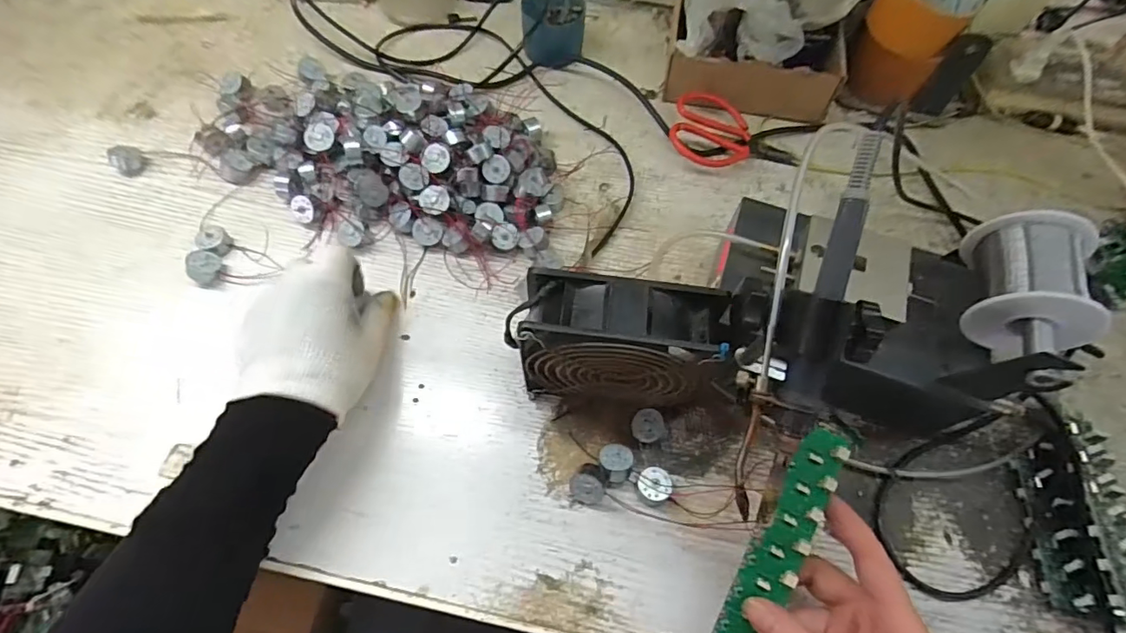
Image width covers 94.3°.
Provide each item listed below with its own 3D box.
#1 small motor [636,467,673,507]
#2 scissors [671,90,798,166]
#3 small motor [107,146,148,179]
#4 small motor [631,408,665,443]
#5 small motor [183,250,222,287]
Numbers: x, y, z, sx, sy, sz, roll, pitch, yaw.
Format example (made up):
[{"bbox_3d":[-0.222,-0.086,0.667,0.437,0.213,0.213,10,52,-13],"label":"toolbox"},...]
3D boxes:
[{"bbox_3d":[0.062,0.116,0.359,0.023,0.016,0.024,1,64,-3],"label":"small motor"},{"bbox_3d":[0.165,-0.170,0.505,0.120,0.028,0.068,20,65,7],"label":"scissors"},{"bbox_3d":[-0.395,-0.143,0.473,0.025,0.018,0.024,-41,73,-20],"label":"small motor"},{"bbox_3d":[0.060,0.079,0.374,0.023,0.020,0.021,1,64,-3],"label":"small motor"},{"bbox_3d":[-0.292,-0.040,0.425,0.024,0.010,0.028,-38,111,-38],"label":"small motor"}]

